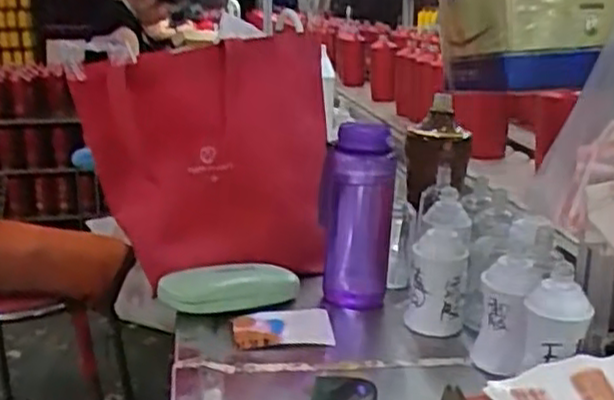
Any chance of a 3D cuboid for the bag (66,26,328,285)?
[{"bbox_3d":[-0.111,-0.053,0.856,0.269,0.238,0.128,-5,16,-12],"label":"bag"}]

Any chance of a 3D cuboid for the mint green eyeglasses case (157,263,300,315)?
[{"bbox_3d":[-0.078,0.091,0.789,0.154,0.040,0.052,-10,18,-29],"label":"mint green eyeglasses case"}]

